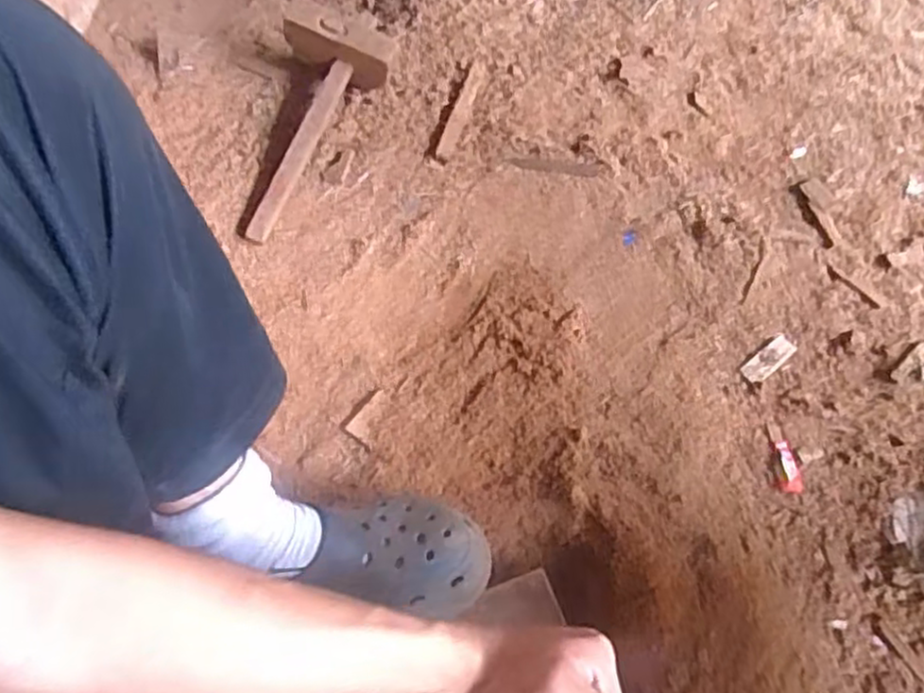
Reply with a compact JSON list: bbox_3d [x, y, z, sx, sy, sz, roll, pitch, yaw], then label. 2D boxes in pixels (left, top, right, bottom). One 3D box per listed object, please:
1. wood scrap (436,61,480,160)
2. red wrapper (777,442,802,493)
[{"bbox_3d":[-0.002,-0.276,0.835,0.019,0.006,0.140,15,68,8],"label":"wood scrap"},{"bbox_3d":[0.293,0.109,0.647,0.019,0.010,0.047,1,67,2],"label":"red wrapper"}]

